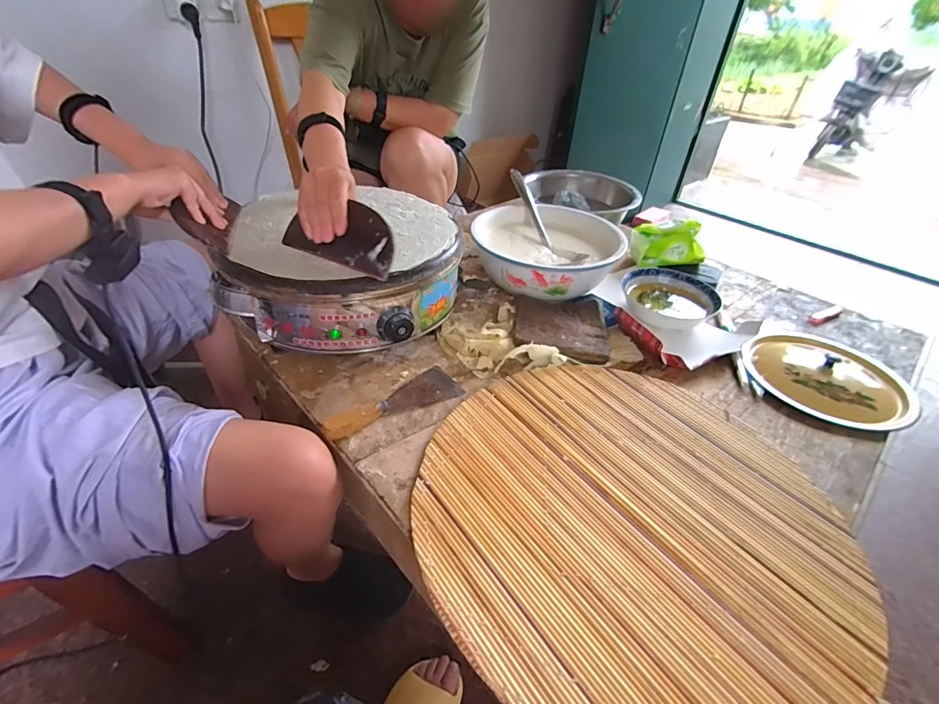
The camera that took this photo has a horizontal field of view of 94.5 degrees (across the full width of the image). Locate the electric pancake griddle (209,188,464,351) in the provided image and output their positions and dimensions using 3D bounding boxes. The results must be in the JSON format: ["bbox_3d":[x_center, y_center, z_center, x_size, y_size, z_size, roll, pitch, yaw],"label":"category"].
[{"bbox_3d":[-0.195,-0.147,0.718,0.345,0.134,0.323,-1,37,-5],"label":"electric pancake griddle"}]

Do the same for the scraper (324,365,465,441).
[{"bbox_3d":[-0.100,0.066,0.591,0.196,0.029,0.070,-28,47,-34],"label":"scraper"}]

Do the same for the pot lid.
[{"bbox_3d":[0.549,0.026,0.665,0.217,0.032,0.218,-27,46,-33],"label":"pot lid"}]

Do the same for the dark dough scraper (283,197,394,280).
[{"bbox_3d":[-0.175,-0.164,0.597,0.176,0.085,0.011,22,2,19],"label":"dark dough scraper"}]

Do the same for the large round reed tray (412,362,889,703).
[{"bbox_3d":[0.166,0.168,0.477,0.424,0.010,0.438,1,37,-1],"label":"large round reed tray"}]

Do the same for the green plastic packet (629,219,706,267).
[{"bbox_3d":[0.419,-0.232,0.913,0.144,0.073,0.076,15,39,16],"label":"green plastic packet"}]

